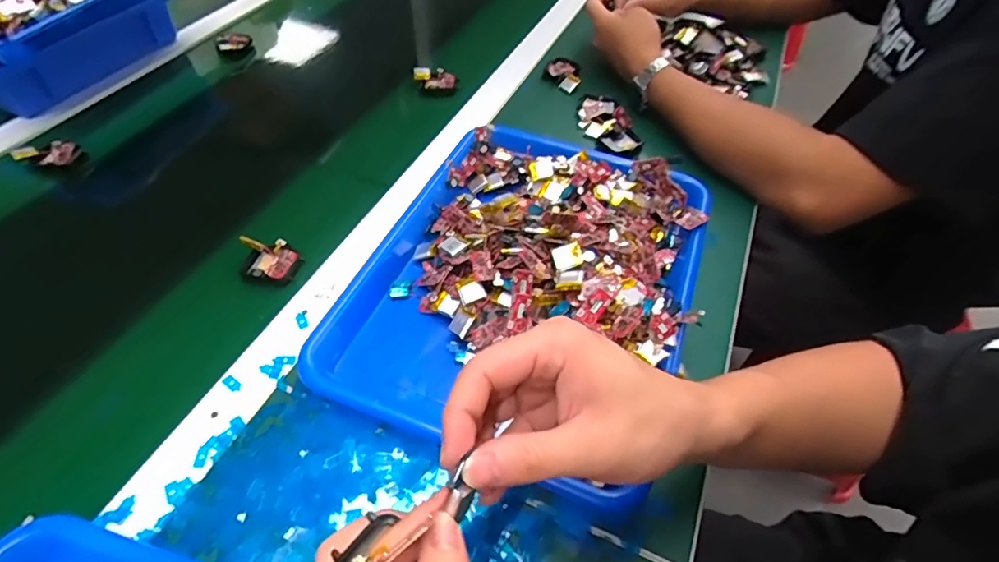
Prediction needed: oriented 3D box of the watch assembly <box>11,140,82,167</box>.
[{"bbox_3d":[-0.464,-0.131,0.541,0.055,0.016,0.032,3,50,0],"label":"watch assembly"}]

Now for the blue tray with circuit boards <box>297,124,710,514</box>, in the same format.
[{"bbox_3d":[0.024,-0.015,0.431,0.260,0.057,0.335,22,53,15],"label":"blue tray with circuit boards"}]

